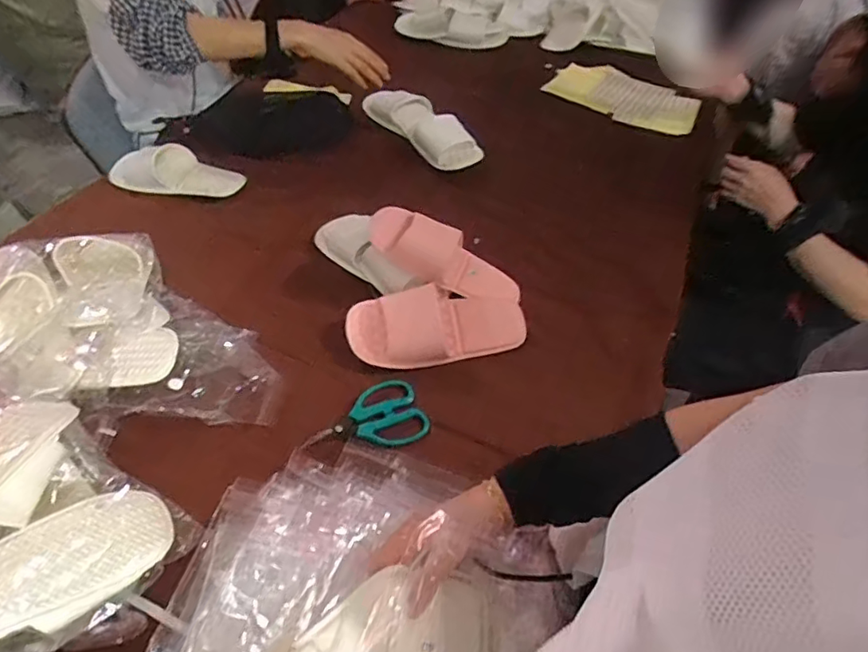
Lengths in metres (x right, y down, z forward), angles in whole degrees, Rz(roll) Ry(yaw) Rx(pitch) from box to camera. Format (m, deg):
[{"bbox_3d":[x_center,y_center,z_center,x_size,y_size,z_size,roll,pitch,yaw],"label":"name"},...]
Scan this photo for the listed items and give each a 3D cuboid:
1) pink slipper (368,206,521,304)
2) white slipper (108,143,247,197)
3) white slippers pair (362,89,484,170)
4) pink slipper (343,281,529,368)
[{"bbox_3d":[0.018,-0.096,0.766,0.230,0.054,0.080,27,49,-11],"label":"pink slipper"},{"bbox_3d":[-0.439,-0.264,0.943,0.218,0.067,0.079,-11,51,-12],"label":"white slipper"},{"bbox_3d":[-0.024,-0.385,1.057,0.086,0.060,0.297,-26,56,-23],"label":"white slippers pair"},{"bbox_3d":[0.010,0.001,0.740,0.242,0.027,0.103,-3,77,-11],"label":"pink slipper"}]

